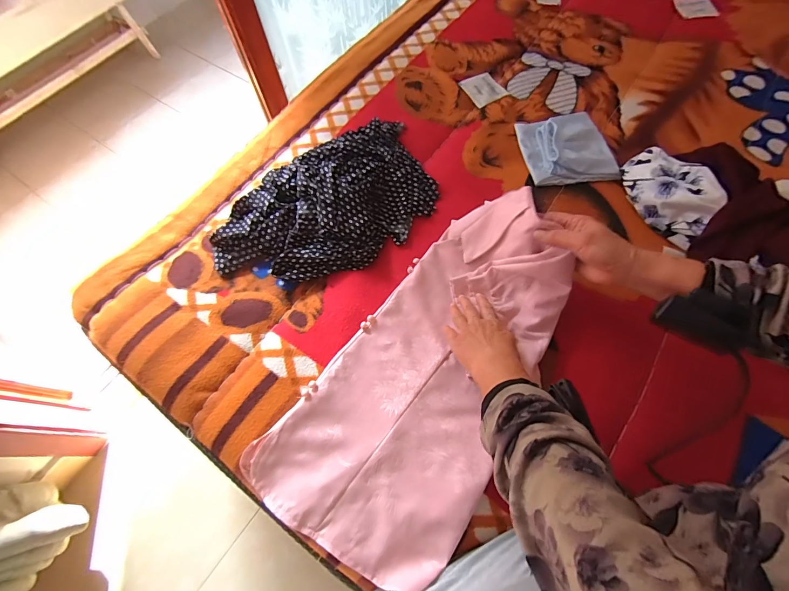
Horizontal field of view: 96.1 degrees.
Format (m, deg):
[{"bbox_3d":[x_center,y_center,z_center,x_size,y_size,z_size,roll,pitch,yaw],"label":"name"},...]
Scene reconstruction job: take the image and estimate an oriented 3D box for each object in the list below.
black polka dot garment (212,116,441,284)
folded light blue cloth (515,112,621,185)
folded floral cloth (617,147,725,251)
[{"bbox_3d":[-0.112,-0.154,0.582,0.395,0.058,0.249,-32,69,-12],"label":"black polka dot garment"},{"bbox_3d":[0.309,-0.272,0.641,0.153,0.032,0.152,-3,66,0],"label":"folded light blue cloth"},{"bbox_3d":[0.433,-0.165,0.563,0.103,0.024,0.156,-49,64,18],"label":"folded floral cloth"}]

